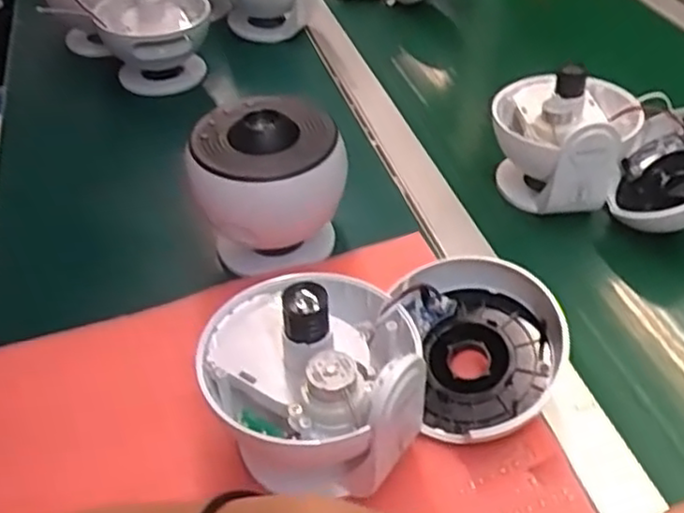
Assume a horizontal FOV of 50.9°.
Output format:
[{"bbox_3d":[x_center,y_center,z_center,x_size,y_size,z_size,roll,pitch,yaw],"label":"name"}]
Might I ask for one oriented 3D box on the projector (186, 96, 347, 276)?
[{"bbox_3d":[-0.057,-0.046,0.549,0.112,0.124,0.099,-6,41,-10],"label":"projector"}]

